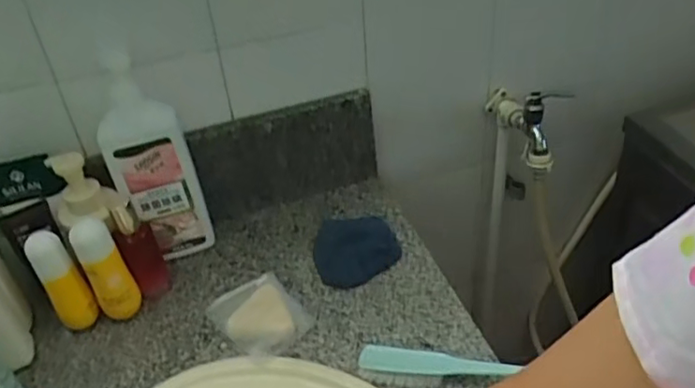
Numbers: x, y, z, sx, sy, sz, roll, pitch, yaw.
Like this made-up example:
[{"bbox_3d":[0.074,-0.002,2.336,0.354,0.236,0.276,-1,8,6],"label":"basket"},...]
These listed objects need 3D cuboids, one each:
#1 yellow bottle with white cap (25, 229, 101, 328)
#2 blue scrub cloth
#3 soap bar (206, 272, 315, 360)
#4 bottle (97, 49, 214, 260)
[{"bbox_3d":[-0.342,0.113,0.742,0.041,0.153,0.036,-28,44,-25],"label":"yellow bottle with white cap"},{"bbox_3d":[0.006,0.065,0.844,0.112,0.032,0.135,-16,40,-12],"label":"blue scrub cloth"},{"bbox_3d":[-0.107,0.147,0.752,0.090,0.031,0.107,-34,47,-30],"label":"soap bar"},{"bbox_3d":[-0.252,-0.033,0.792,0.102,0.291,0.054,-14,40,-11],"label":"bottle"}]

